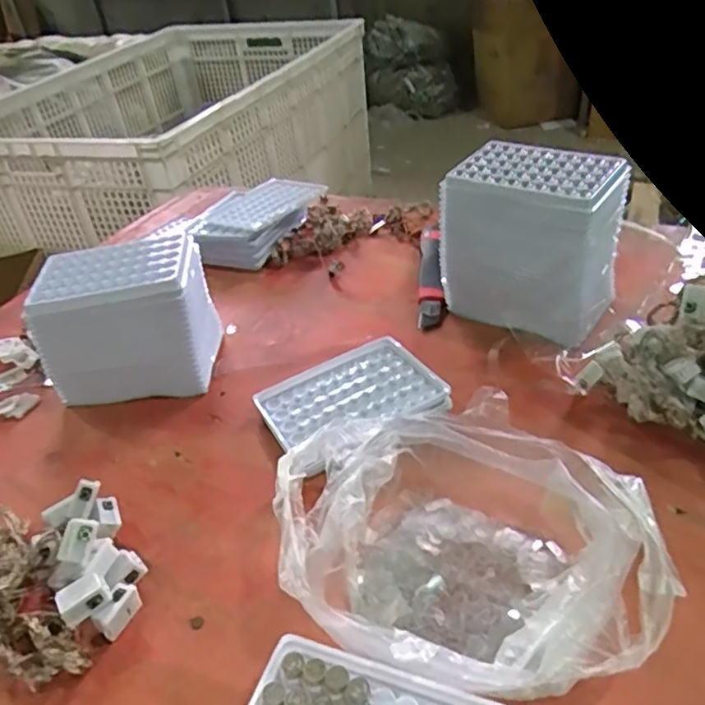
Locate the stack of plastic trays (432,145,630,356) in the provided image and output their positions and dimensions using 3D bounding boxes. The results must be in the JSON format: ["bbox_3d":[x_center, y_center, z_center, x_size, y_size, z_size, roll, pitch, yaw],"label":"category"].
[{"bbox_3d":[0.156,-0.093,0.537,0.135,0.131,0.100,23,47,34],"label":"stack of plastic trays"}]

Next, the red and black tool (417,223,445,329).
[{"bbox_3d":[0.080,-0.082,0.630,0.024,0.020,0.168,-1,38,9],"label":"red and black tool"}]

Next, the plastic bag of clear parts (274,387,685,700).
[{"bbox_3d":[0.059,0.109,0.354,0.196,0.063,0.163,-8,38,-1],"label":"plastic bag of clear parts"}]

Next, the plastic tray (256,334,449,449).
[{"bbox_3d":[-0.001,0.039,0.488,0.128,0.021,0.098,-22,40,-18],"label":"plastic tray"}]

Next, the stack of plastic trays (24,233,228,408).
[{"bbox_3d":[-0.193,-0.027,0.540,0.130,0.110,0.091,-6,38,2],"label":"stack of plastic trays"}]

